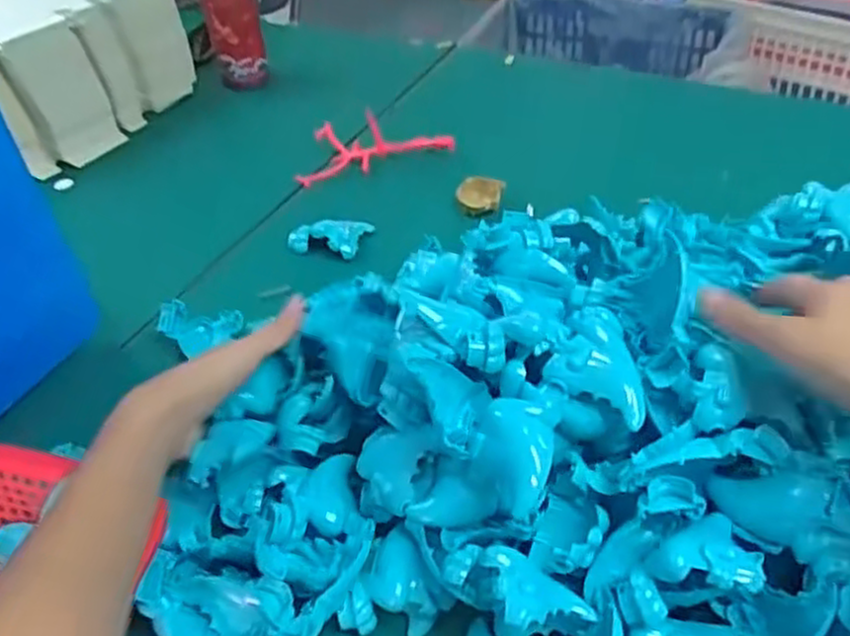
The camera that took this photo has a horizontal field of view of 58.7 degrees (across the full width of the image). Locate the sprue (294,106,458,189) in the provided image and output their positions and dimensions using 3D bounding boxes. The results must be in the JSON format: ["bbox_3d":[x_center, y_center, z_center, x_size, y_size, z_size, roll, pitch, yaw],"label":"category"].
[{"bbox_3d":[-0.064,-0.200,0.823,0.174,0.044,0.083,-18,43,-16],"label":"sprue"}]

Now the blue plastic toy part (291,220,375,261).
[{"bbox_3d":[-0.089,-0.080,0.705,0.065,0.020,0.055,8,43,13],"label":"blue plastic toy part"}]

